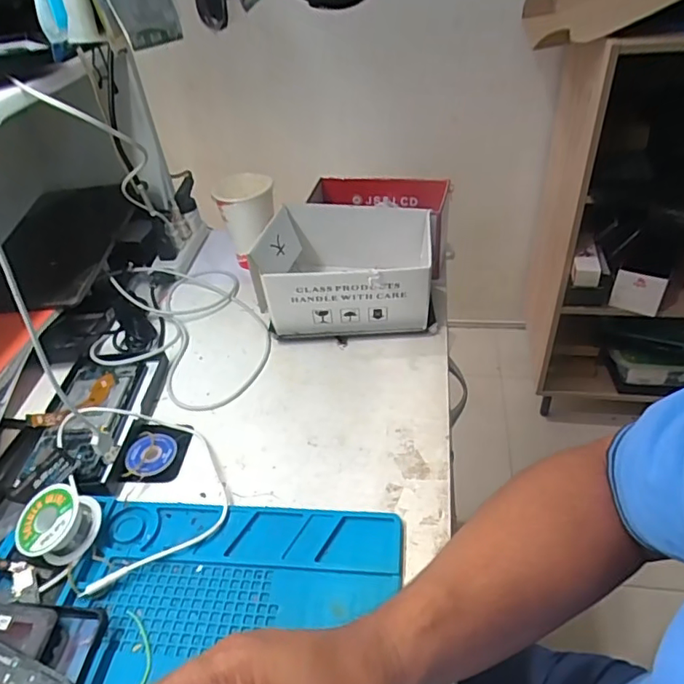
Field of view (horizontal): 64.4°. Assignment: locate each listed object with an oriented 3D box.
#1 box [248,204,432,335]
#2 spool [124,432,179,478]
[{"bbox_3d":[0.002,-0.081,0.626,0.196,0.112,0.133,0,40,8],"label":"box"},{"bbox_3d":[-0.177,0.102,0.502,0.045,0.004,0.045,-4,40,3],"label":"spool"}]

